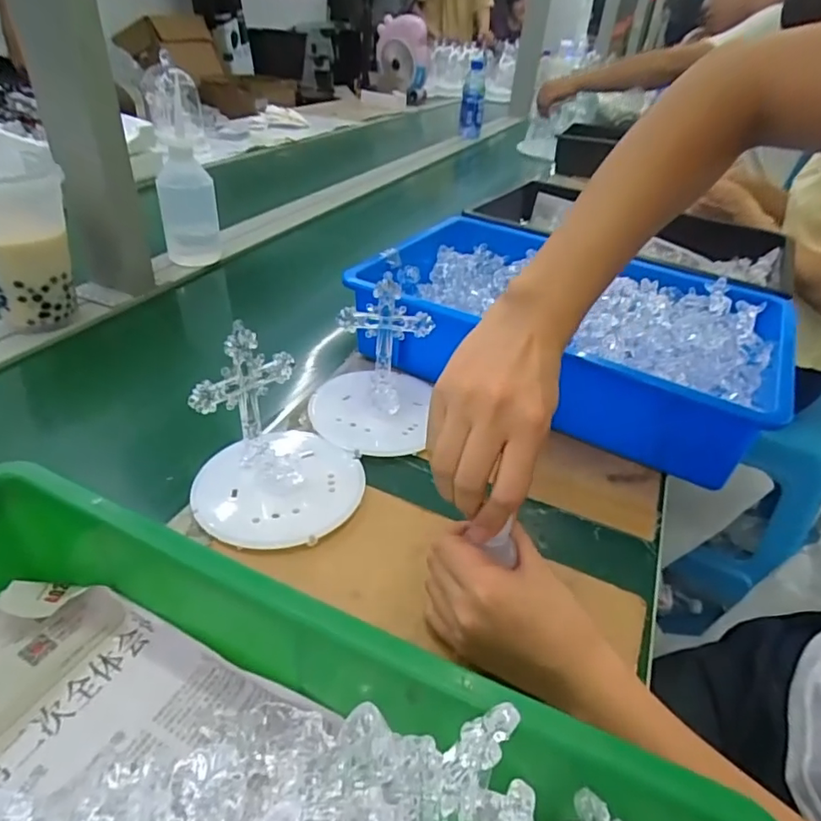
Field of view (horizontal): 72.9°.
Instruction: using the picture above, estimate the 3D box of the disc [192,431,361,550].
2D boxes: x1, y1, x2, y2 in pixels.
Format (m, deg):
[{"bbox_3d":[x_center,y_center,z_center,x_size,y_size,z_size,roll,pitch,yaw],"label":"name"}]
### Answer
[{"bbox_3d":[-0.100,0.056,0.432,0.117,0.021,0.124,3,36,-2],"label":"disc"}]

